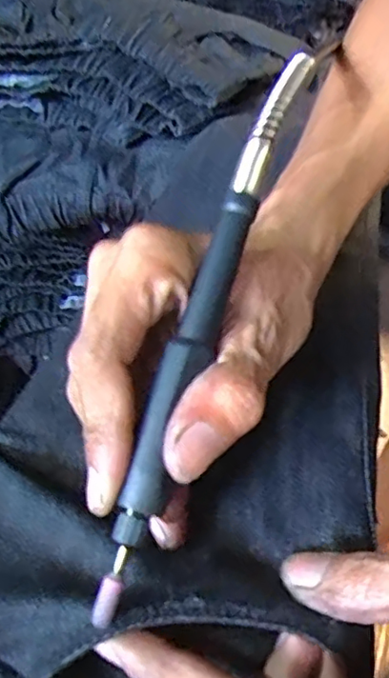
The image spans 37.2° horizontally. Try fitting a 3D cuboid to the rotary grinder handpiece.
[{"bbox_3d":[0.007,-0.021,0.205,0.012,0.019,0.230,16,71,9],"label":"rotary grinder handpiece"}]

